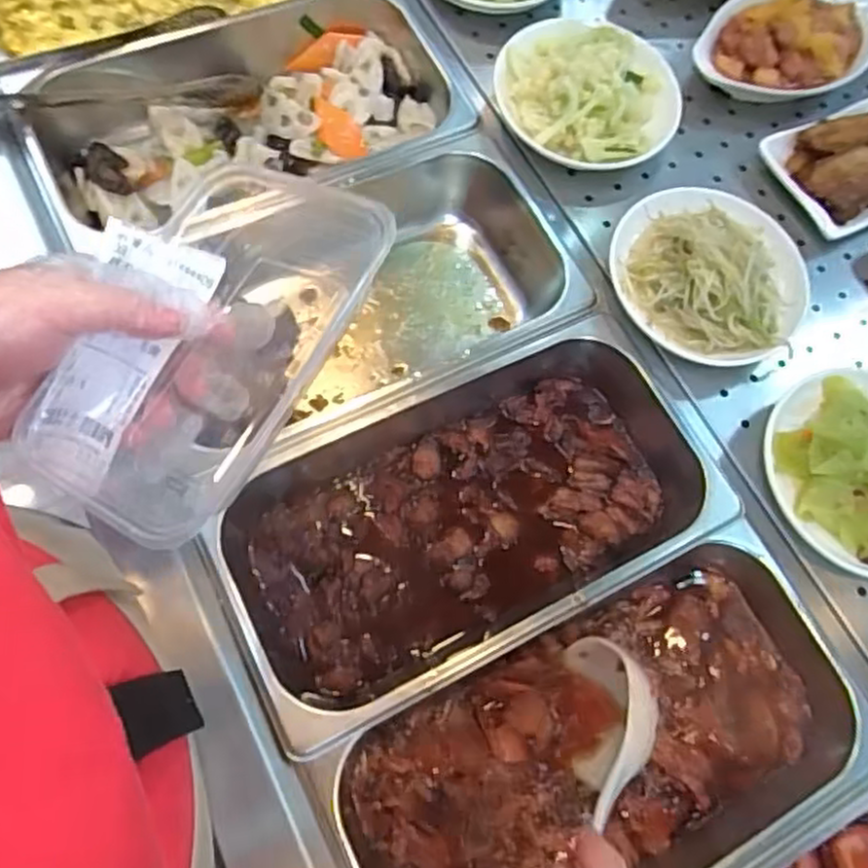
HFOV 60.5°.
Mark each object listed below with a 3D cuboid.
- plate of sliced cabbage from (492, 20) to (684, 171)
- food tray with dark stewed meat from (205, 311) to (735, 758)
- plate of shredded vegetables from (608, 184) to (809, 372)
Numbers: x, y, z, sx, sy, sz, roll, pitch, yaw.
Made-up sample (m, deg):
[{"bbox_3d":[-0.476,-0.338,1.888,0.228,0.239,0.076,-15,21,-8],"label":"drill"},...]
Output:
[{"bbox_3d":[0.121,-0.272,0.584,0.138,0.049,0.133,2,69,-6],"label":"plate of sliced cabbage"},{"bbox_3d":[0.027,0.051,0.503,0.338,0.072,0.177,-26,74,-15],"label":"food tray with dark stewed meat"},{"bbox_3d":[0.206,-0.121,0.546,0.148,0.044,0.141,2,69,-6],"label":"plate of shredded vegetables"}]

